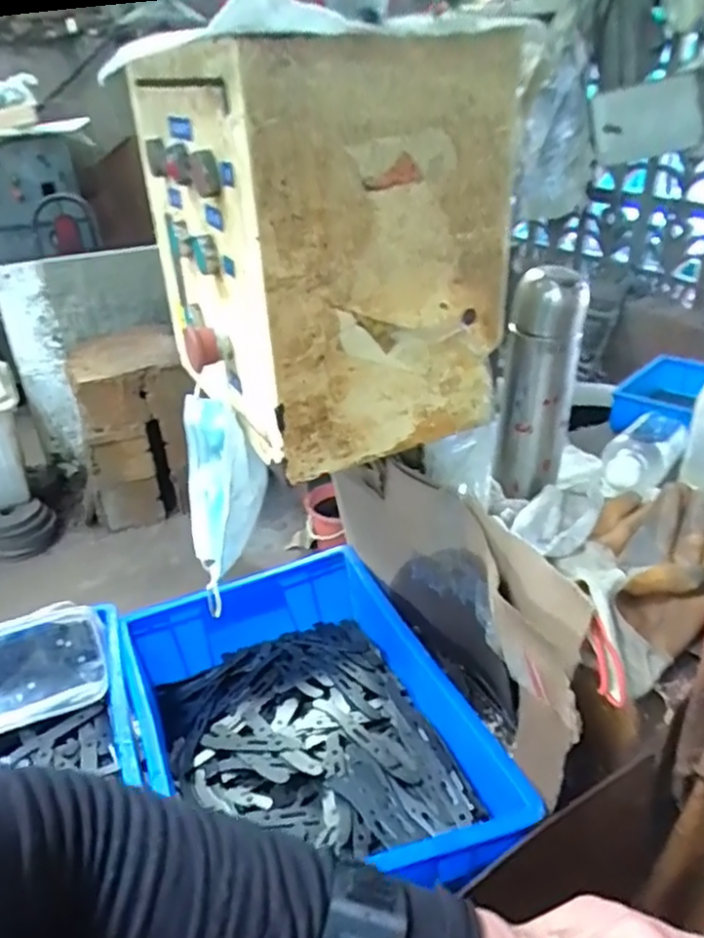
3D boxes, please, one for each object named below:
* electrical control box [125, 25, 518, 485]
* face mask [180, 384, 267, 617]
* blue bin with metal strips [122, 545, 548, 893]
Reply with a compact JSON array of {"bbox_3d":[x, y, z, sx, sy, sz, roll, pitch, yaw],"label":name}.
[{"bbox_3d":[-0.031,-0.181,0.556,0.214,0.273,0.229,-17,34,-25],"label":"electrical control box"},{"bbox_3d":[-0.119,0.026,0.624,0.062,0.180,0.109,-12,32,-16],"label":"face mask"},{"bbox_3d":[-0.050,0.271,0.709,0.290,0.126,0.407,-13,33,-18],"label":"blue bin with metal strips"}]

